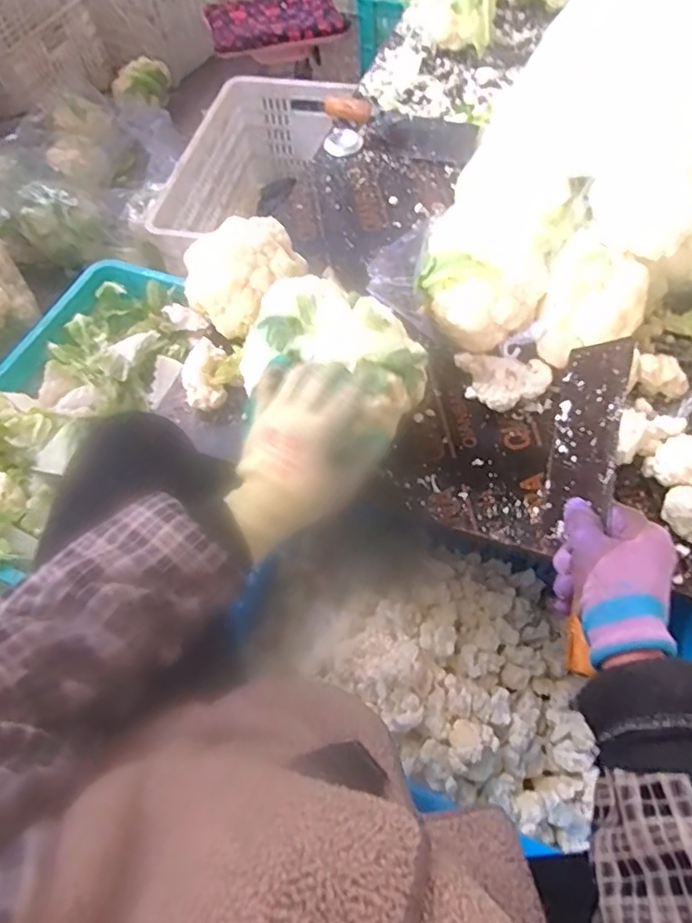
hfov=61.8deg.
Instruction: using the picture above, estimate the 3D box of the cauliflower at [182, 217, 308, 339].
[{"bbox_3d":[-0.123,-0.234,0.715,0.108,0.091,0.142,38,68,22],"label":"cauliflower"}]

